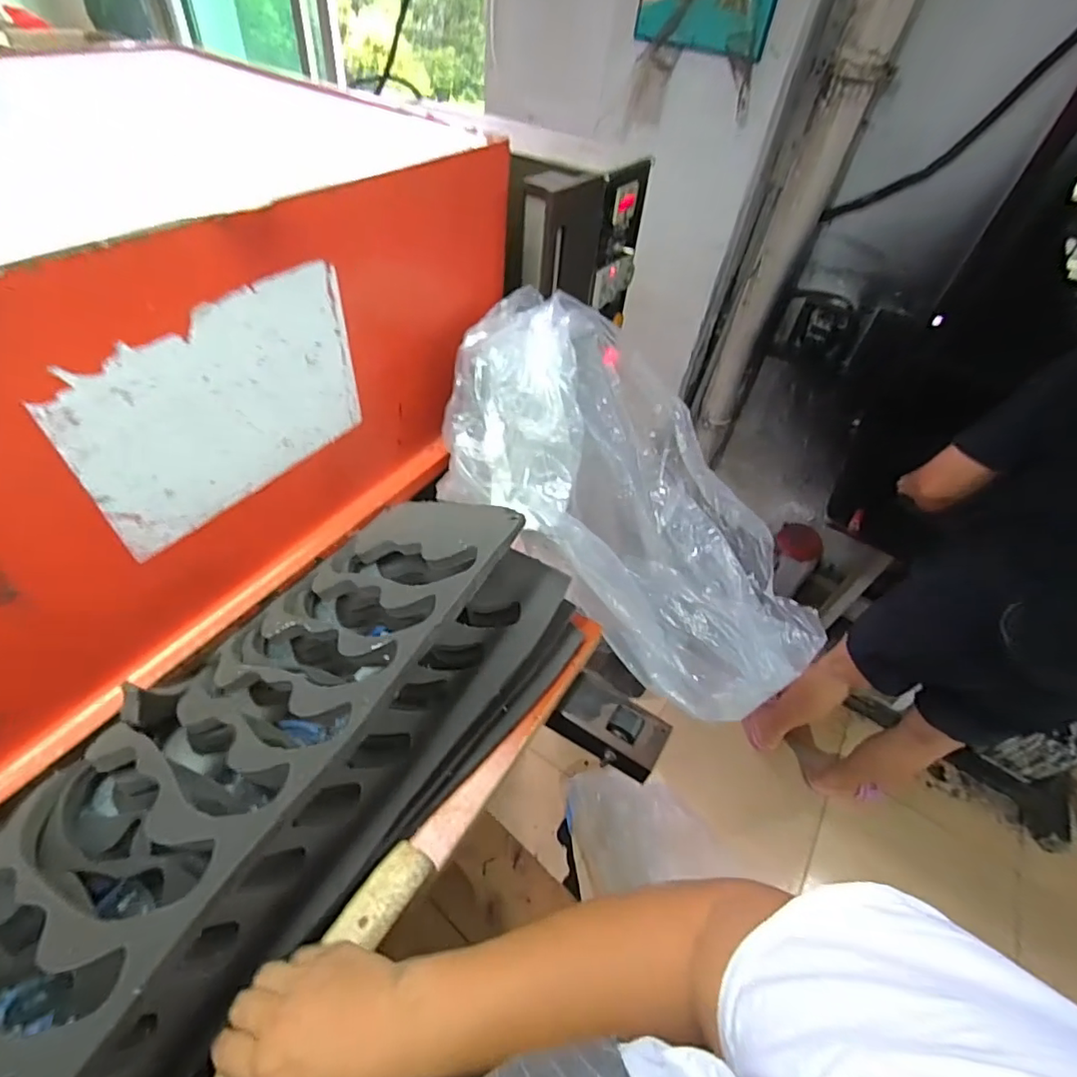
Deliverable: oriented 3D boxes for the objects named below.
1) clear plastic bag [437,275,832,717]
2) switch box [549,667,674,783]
[{"bbox_3d":[0.127,-0.043,0.714,0.575,0.240,0.314,44,83,-7],"label":"clear plastic bag"},{"bbox_3d":[0.084,0.214,0.633,0.120,0.033,0.078,26,54,17],"label":"switch box"}]

